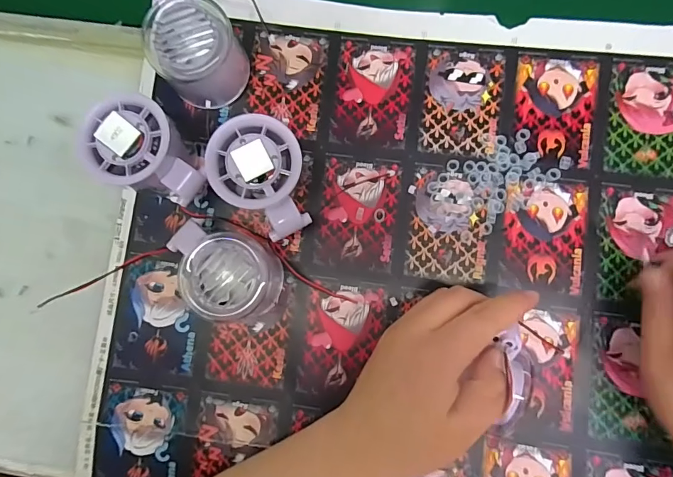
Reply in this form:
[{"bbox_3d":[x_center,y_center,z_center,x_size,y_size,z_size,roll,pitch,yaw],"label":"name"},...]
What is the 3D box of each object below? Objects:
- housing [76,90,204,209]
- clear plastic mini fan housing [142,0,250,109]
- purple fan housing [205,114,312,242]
[{"bbox_3d":[-0.125,-0.054,0.288,0.074,0.059,0.056,38,87,6],"label":"housing"},{"bbox_3d":[-0.097,-0.129,0.293,0.056,0.064,0.058,34,88,6],"label":"clear plastic mini fan housing"},{"bbox_3d":[-0.044,-0.041,0.288,0.073,0.060,0.056,44,89,6],"label":"purple fan housing"}]

